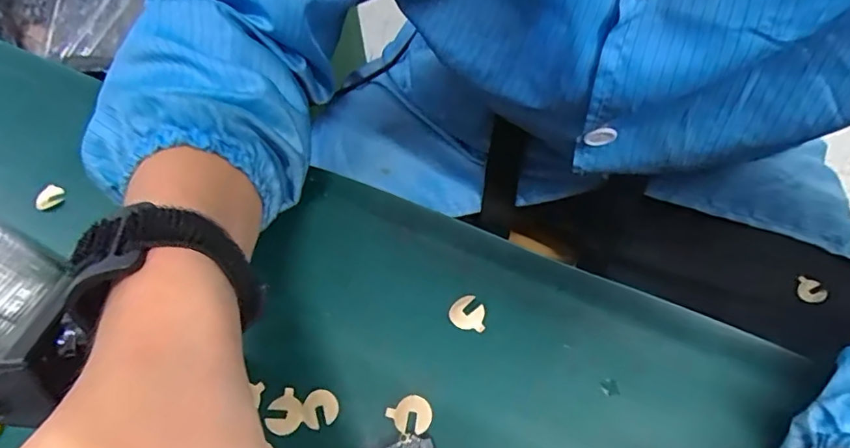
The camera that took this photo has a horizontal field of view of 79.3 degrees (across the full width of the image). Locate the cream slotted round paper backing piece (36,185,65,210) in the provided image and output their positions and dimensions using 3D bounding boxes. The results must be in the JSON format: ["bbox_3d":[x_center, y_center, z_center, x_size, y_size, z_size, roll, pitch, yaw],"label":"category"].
[{"bbox_3d":[-0.234,-0.017,0.321,0.015,0.004,0.017,8,58,8],"label":"cream slotted round paper backing piece"}]

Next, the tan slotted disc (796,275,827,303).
[{"bbox_3d":[0.284,0.049,0.378,0.019,0.004,0.017,20,91,36],"label":"tan slotted disc"}]

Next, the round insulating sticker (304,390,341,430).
[{"bbox_3d":[-0.049,0.087,0.242,0.016,0.004,0.017,-1,58,2],"label":"round insulating sticker"}]

